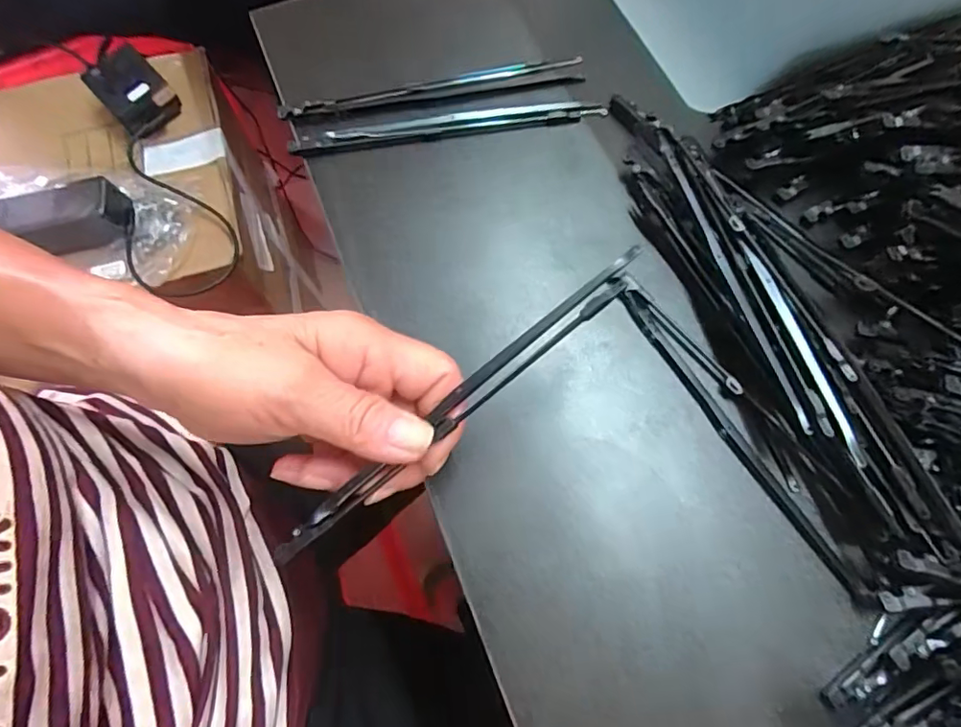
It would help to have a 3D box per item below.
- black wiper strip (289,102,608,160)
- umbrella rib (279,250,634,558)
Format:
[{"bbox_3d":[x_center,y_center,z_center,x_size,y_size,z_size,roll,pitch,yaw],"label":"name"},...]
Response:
[{"bbox_3d":[-0.019,-0.144,0.330,0.188,0.005,0.015,-9,70,-2],"label":"black wiper strip"},{"bbox_3d":[-0.014,0.021,0.219,0.163,0.005,0.009,-41,74,2],"label":"umbrella rib"}]

